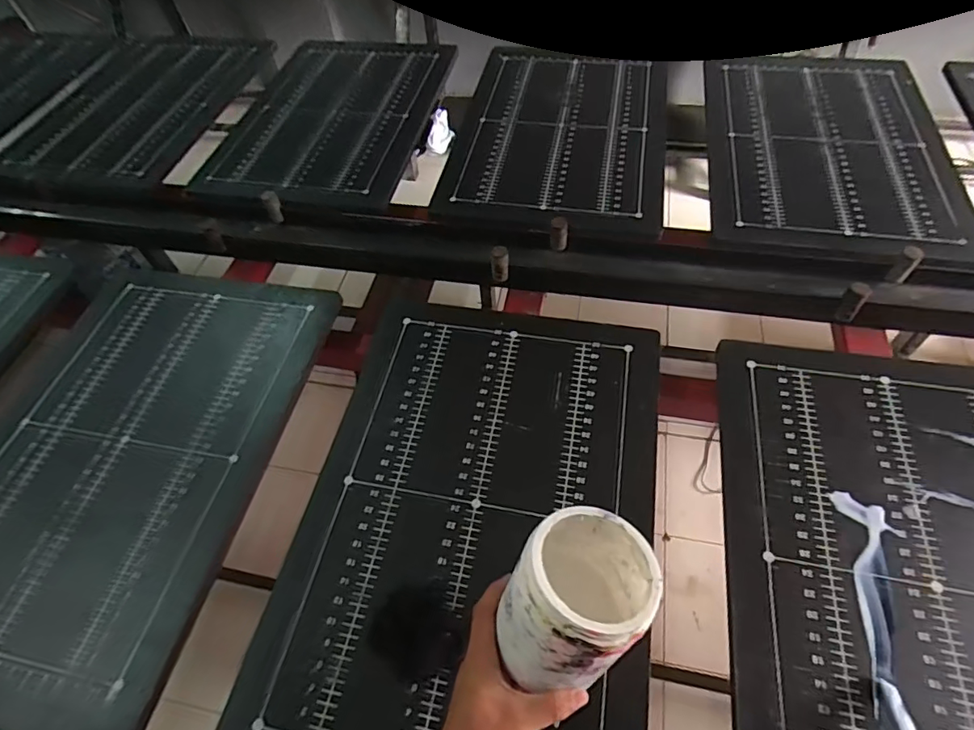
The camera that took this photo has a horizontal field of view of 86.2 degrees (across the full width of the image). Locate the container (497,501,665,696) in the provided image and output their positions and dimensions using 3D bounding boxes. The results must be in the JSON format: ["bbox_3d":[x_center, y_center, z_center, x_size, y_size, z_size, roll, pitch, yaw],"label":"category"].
[{"bbox_3d":[0.070,0.192,0.420,0.112,0.140,0.100,-21,50,-36],"label":"container"}]

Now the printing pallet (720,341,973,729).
[{"bbox_3d":[0.457,0.232,0.518,0.397,0.019,0.585,9,57,9],"label":"printing pallet"}]

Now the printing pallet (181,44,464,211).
[{"bbox_3d":[-0.330,-0.540,1.089,0.402,0.023,0.618,5,56,6],"label":"printing pallet"}]

